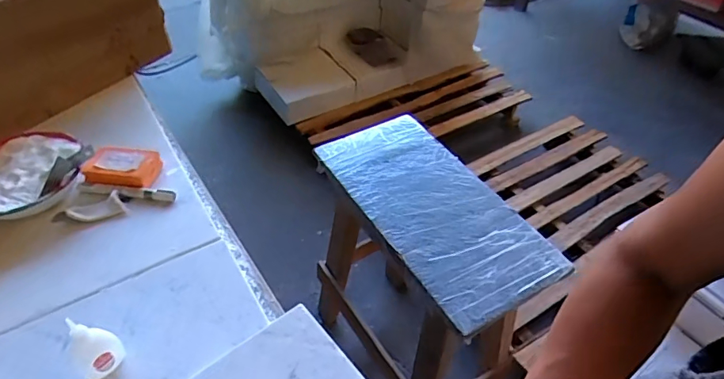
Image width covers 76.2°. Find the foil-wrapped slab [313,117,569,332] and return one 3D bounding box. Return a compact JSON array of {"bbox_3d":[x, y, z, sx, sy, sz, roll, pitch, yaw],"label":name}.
[{"bbox_3d":[0.131,0.026,0.907,0.243,0.018,0.505,-25,51,-21],"label":"foil-wrapped slab"}]

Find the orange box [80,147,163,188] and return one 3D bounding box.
[{"bbox_3d":[-0.358,-0.034,0.697,0.101,0.031,0.066,7,47,4],"label":"orange box"}]

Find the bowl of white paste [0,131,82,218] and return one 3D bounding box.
[{"bbox_3d":[-0.490,-0.013,0.667,0.165,0.048,0.165,2,47,-2],"label":"bowl of white paste"}]

